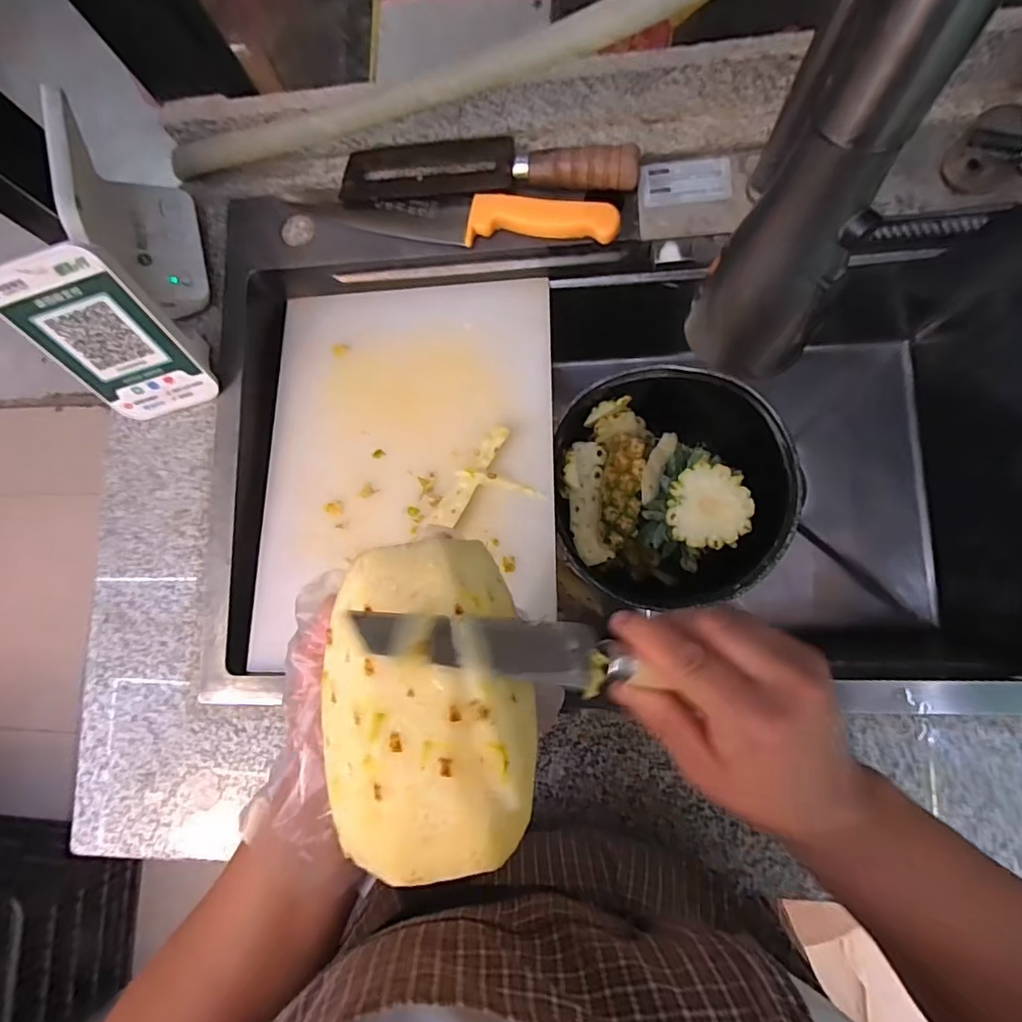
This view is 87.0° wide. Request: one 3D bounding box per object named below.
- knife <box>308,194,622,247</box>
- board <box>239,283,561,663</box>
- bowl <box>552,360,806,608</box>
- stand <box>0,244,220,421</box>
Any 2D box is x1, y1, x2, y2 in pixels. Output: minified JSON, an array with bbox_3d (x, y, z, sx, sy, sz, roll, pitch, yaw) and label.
[{"bbox_3d":[-0.043,-0.263,0.485,0.271,0.029,0.038,5,86,7],"label":"knife"},{"bbox_3d":[-0.099,-0.056,0.511,0.275,0.021,0.362,-2,75,8],"label":"board"},{"bbox_3d":[0.168,-0.023,0.601,0.222,0.167,0.240,-1,82,7],"label":"bowl"},{"bbox_3d":[-0.331,-0.140,0.450,0.103,0.140,0.079,-17,83,5],"label":"stand"}]

